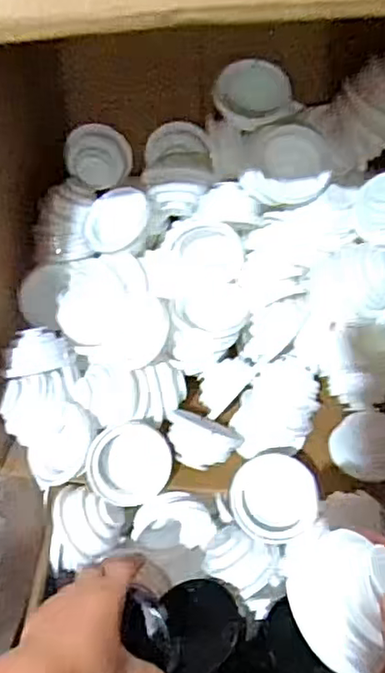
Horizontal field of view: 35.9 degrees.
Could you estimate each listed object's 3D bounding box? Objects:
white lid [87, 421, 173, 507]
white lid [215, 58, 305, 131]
[{"bbox_3d":[-0.064,0.131,0.615,0.084,0.025,0.082,2,79,-11],"label":"white lid"},{"bbox_3d":[0.069,-0.269,0.655,0.083,0.068,0.014,-14,23,12],"label":"white lid"}]

